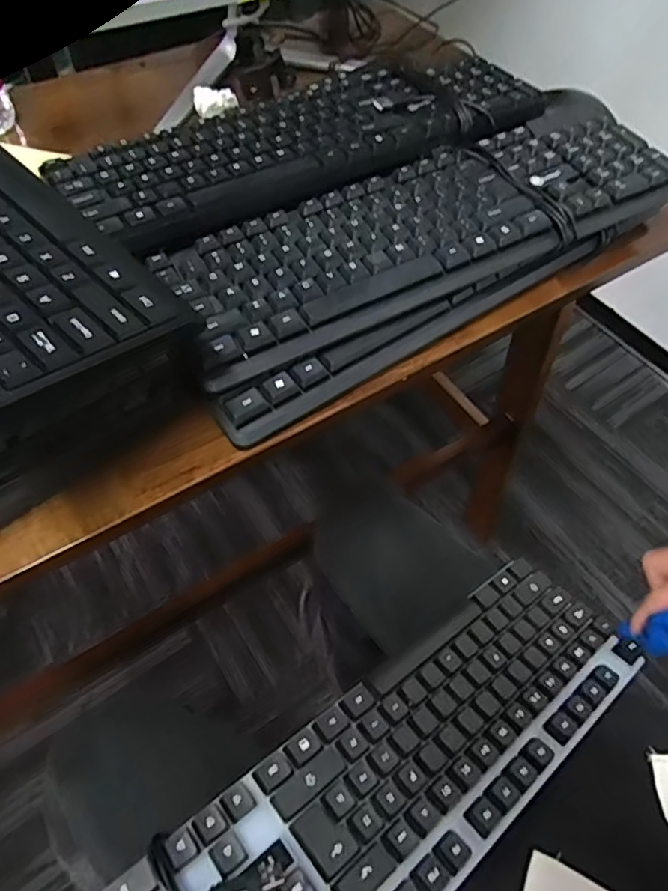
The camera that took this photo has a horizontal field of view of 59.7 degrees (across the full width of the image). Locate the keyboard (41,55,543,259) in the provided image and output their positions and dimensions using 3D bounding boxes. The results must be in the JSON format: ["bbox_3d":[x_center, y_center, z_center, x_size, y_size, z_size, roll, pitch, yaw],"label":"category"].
[{"bbox_3d":[-0.015,-0.258,0.477,0.402,0.029,0.128,-30,62,-16],"label":"keyboard"}]

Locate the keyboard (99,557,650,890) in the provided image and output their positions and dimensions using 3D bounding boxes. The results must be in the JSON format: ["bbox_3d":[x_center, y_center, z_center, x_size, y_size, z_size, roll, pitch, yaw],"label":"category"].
[{"bbox_3d":[0.038,0.209,0.362,0.418,0.028,0.117,-26,60,-32],"label":"keyboard"}]

